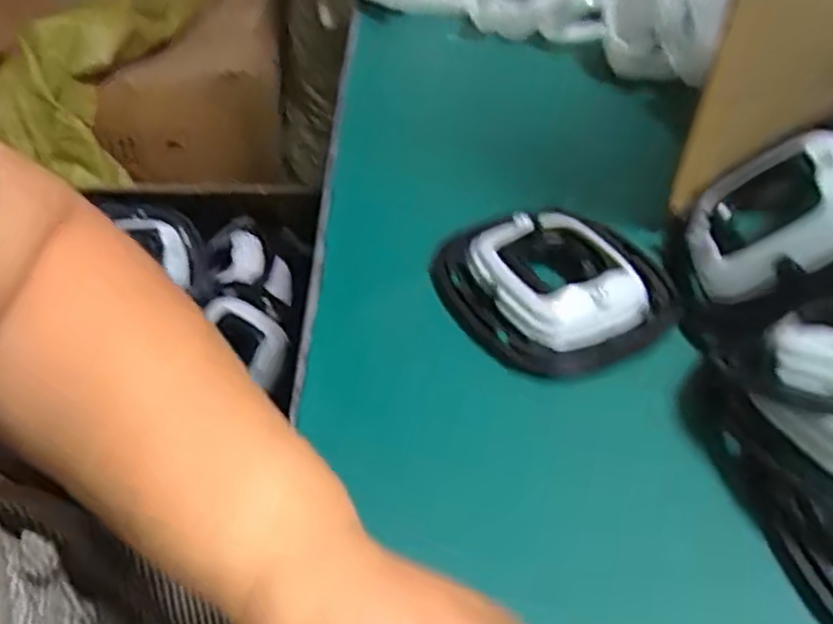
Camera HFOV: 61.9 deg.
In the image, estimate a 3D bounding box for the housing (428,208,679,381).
[{"bbox_3d":[0.086,-0.019,0.427,0.128,0.033,0.129,-12,42,-13],"label":"housing"}]

